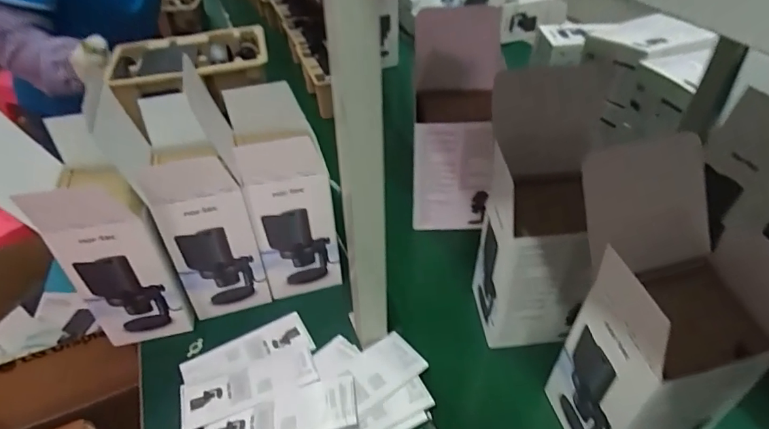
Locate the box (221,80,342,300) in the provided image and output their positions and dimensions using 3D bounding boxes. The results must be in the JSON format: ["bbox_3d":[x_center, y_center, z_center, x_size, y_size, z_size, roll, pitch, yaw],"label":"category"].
[{"bbox_3d":[-0.153,-0.028,0.752,0.116,0.297,0.168,-13,42,-13],"label":"box"}]

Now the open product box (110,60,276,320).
[{"bbox_3d":[-0.269,-0.007,0.726,0.126,0.315,0.178,-12,42,-12],"label":"open product box"}]

